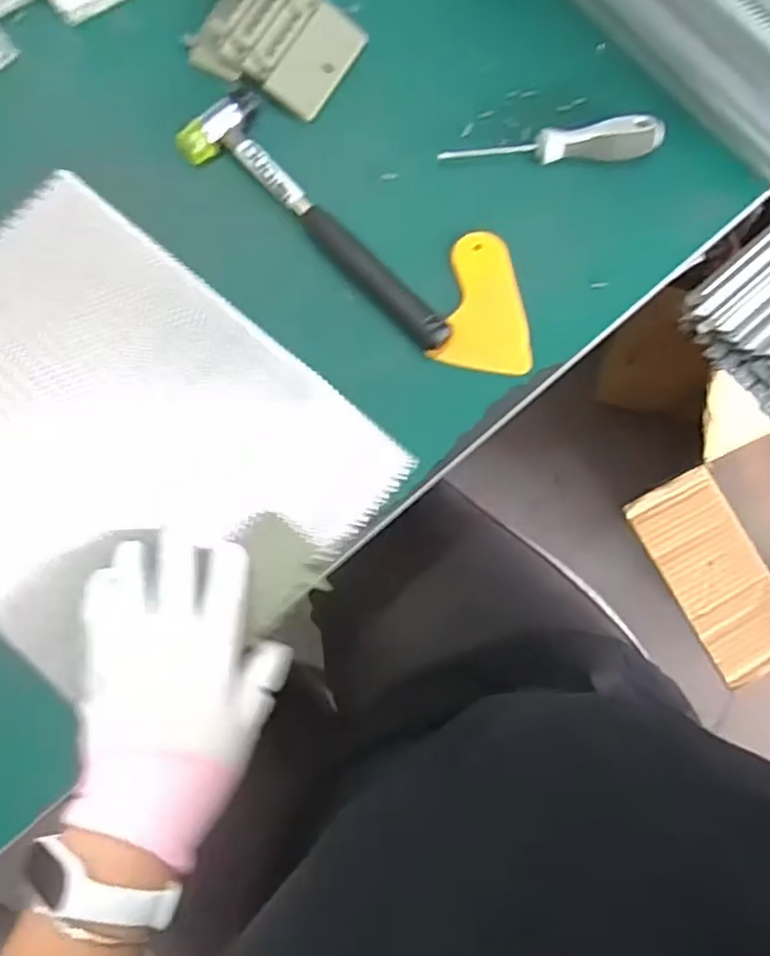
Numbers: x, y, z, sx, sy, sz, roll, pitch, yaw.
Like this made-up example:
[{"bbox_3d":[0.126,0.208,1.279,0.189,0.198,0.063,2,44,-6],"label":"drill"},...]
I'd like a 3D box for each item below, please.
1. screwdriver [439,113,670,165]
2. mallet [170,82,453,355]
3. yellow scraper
[{"bbox_3d":[0.122,-0.238,0.496,0.154,0.027,0.027,-6,78,-1],"label":"screwdriver"},{"bbox_3d":[-0.052,-0.171,0.480,0.064,0.021,0.236,-37,80,-8],"label":"mallet"},{"bbox_3d":[0.075,-0.123,0.482,0.067,0.004,0.102,14,78,3],"label":"yellow scraper"}]

